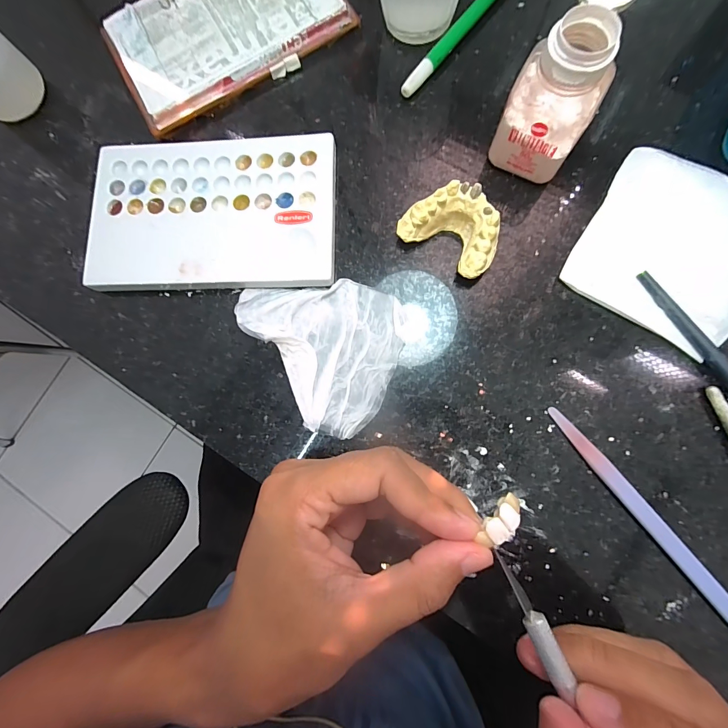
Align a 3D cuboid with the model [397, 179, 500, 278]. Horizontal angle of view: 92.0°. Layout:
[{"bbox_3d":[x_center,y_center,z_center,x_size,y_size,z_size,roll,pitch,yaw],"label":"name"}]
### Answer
[{"bbox_3d":[0.051,-0.077,0.199,0.054,0.026,0.037,34,88,8],"label":"model"}]

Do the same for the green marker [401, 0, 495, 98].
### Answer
[{"bbox_3d":[0.071,-0.222,0.222,0.009,0.011,0.137,41,89,8],"label":"green marker"}]

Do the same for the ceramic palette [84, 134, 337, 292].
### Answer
[{"bbox_3d":[-0.093,-0.093,0.218,0.151,0.012,0.092,0,84,5],"label":"ceramic palette"}]

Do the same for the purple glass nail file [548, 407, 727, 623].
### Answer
[{"bbox_3d":[0.145,0.079,0.180,0.009,0.004,0.137,-40,80,11],"label":"purple glass nail file"}]

